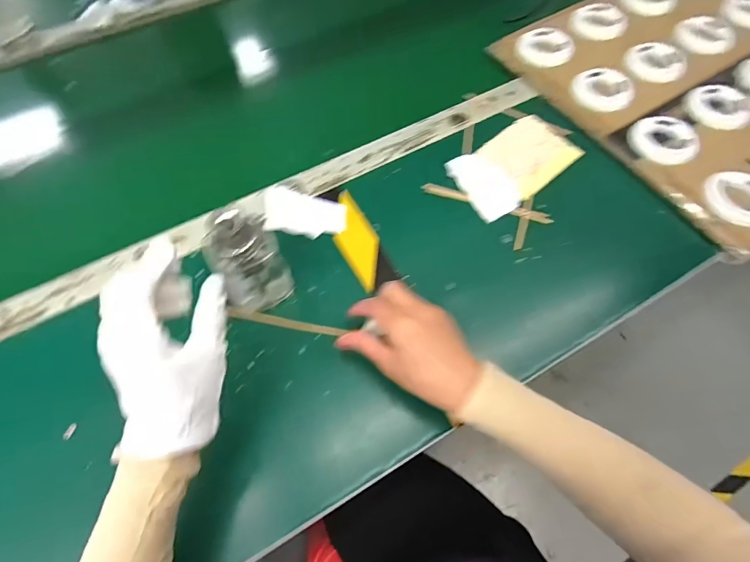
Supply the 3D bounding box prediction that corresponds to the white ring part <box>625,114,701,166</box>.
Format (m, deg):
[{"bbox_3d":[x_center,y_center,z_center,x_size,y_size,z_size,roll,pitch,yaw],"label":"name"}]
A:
[{"bbox_3d":[0.362,-0.175,0.511,0.075,0.027,0.075,0,64,0],"label":"white ring part"}]

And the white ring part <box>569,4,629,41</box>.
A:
[{"bbox_3d":[0.338,-0.395,0.622,0.081,0.016,0.078,27,67,13],"label":"white ring part"}]

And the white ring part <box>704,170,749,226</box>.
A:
[{"bbox_3d":[0.419,-0.100,0.472,0.068,0.023,0.069,33,68,15],"label":"white ring part"}]

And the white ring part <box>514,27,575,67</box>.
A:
[{"bbox_3d":[0.249,-0.342,0.603,0.077,0.020,0.077,19,65,9],"label":"white ring part"}]

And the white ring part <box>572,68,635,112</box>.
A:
[{"bbox_3d":[0.308,-0.255,0.554,0.069,0.017,0.074,0,64,0],"label":"white ring part"}]

